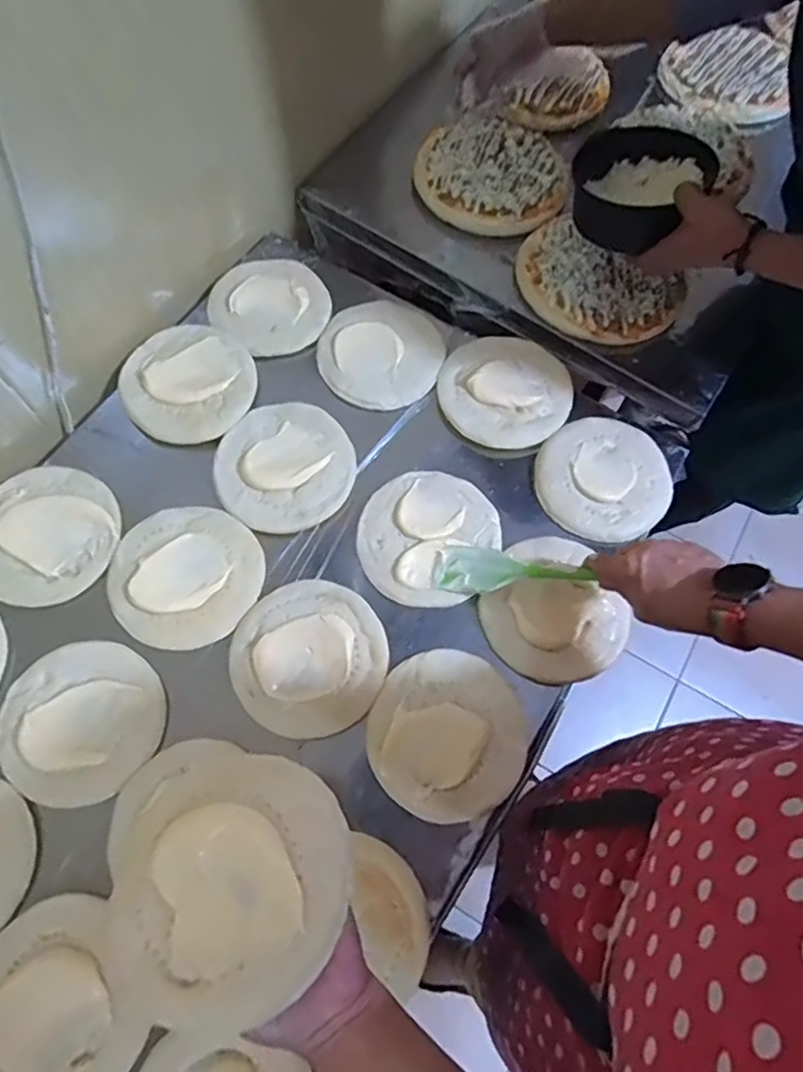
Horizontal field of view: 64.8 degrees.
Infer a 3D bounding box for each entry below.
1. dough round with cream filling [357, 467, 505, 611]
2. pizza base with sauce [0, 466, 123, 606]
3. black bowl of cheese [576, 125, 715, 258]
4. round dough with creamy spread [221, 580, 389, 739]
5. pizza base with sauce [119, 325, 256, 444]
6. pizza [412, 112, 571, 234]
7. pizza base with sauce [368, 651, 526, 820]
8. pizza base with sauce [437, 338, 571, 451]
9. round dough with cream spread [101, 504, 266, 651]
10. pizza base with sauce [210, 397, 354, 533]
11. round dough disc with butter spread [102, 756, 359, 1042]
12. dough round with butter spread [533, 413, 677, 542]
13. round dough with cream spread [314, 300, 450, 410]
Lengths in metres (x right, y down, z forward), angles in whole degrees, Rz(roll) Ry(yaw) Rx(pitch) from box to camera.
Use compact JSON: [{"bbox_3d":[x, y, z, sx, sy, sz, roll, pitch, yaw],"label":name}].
[{"bbox_3d":[0.024,-0.002,0.669,0.139,0.020,0.146,1,69,-2],"label":"dough round with cream filling"},{"bbox_3d":[-0.371,-0.005,0.654,0.150,0.014,0.144,1,69,-2],"label":"pizza base with sauce"},{"bbox_3d":[0.258,-0.384,0.698,0.147,0.068,0.147,-4,52,5],"label":"black bowl of cheese"},{"bbox_3d":[-0.090,0.117,0.616,0.146,0.023,0.147,1,69,-2],"label":"round dough with creamy spread"},{"bbox_3d":[-0.246,-0.178,0.729,0.143,0.011,0.148,1,69,-2],"label":"pizza base with sauce"},{"bbox_3d":[0.120,-0.488,0.842,0.197,0.021,0.197,1,69,-2],"label":"pizza"},{"bbox_3d":[0.045,0.185,0.594,0.147,0.024,0.143,29,71,9],"label":"pizza base with sauce"},{"bbox_3d":[0.122,-0.170,0.737,0.149,0.024,0.148,-42,75,-16],"label":"pizza base with sauce"},{"bbox_3d":[-0.220,0.039,0.643,0.149,0.025,0.142,1,69,-2],"label":"round dough with cream spread"},{"bbox_3d":[-0.128,-0.077,0.699,0.150,0.015,0.150,1,69,-2],"label":"pizza base with sauce"},{"bbox_3d":[-0.097,0.205,0.370,0.141,0.038,0.119,-41,75,-16],"label":"round dough disc with butter spread"},{"bbox_3d":[0.223,-0.064,0.700,0.143,0.019,0.142,38,72,12],"label":"dough round with butter spread"},{"bbox_3d":[-0.023,-0.222,0.758,0.145,0.021,0.146,1,69,-2],"label":"round dough with cream spread"}]

